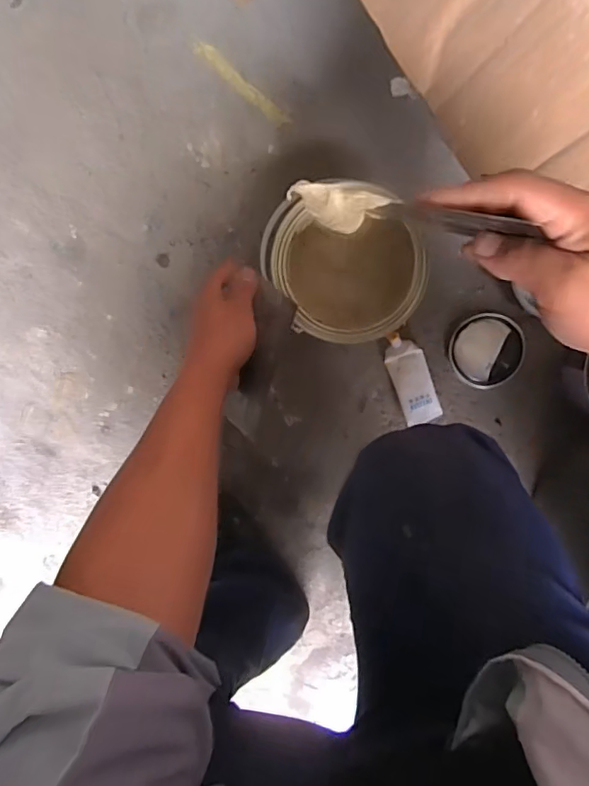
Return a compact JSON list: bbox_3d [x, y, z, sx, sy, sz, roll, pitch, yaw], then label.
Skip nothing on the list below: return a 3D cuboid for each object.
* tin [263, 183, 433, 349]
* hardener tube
[{"bbox_3d":[0.059,-0.135,0.613,0.148,0.154,0.149,-37,93,6],"label":"tin"},{"bbox_3d":[0.152,-0.018,0.687,0.049,0.021,0.122,-20,95,5],"label":"hardener tube"}]

